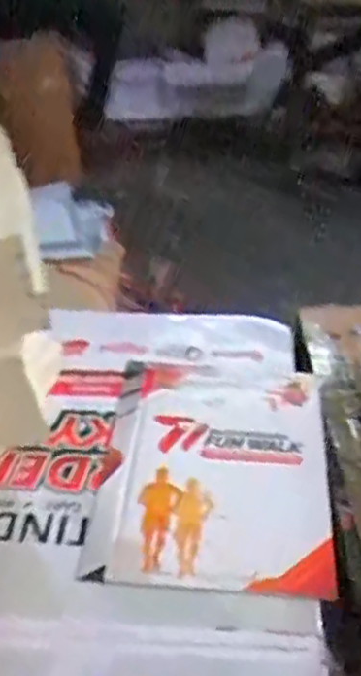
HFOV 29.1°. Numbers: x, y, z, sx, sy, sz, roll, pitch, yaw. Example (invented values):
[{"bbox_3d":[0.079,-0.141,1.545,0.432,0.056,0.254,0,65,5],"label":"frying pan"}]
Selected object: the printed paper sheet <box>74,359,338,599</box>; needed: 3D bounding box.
[{"bbox_3d":[0.026,0.094,0.526,0.166,0.007,0.206,4,40,5],"label":"printed paper sheet"}]

